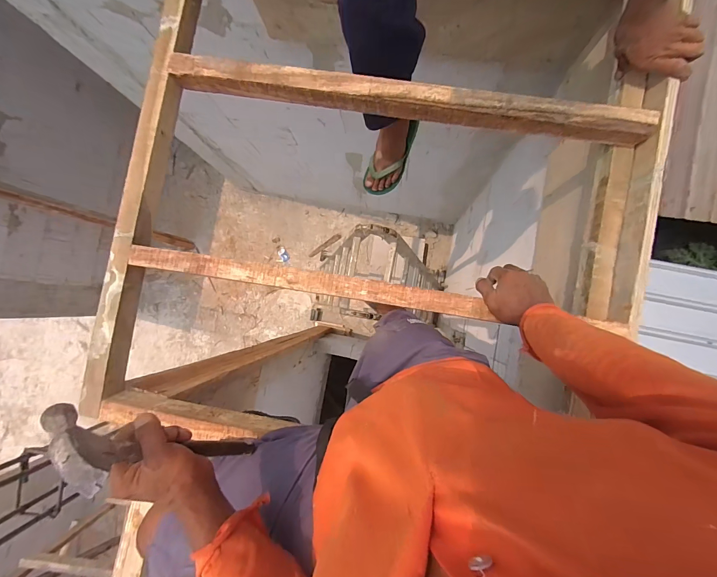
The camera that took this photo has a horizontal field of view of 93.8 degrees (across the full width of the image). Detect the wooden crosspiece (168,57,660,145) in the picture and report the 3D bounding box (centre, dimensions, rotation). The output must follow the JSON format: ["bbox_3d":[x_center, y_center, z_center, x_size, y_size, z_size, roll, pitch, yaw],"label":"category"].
[{"bbox_3d":[0.069,-0.336,0.601,0.851,0.056,0.043,10,88,5],"label":"wooden crosspiece"}]

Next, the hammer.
[{"bbox_3d":[-0.223,0.188,0.412,0.041,0.275,0.094,-31,62,3],"label":"hammer"}]

